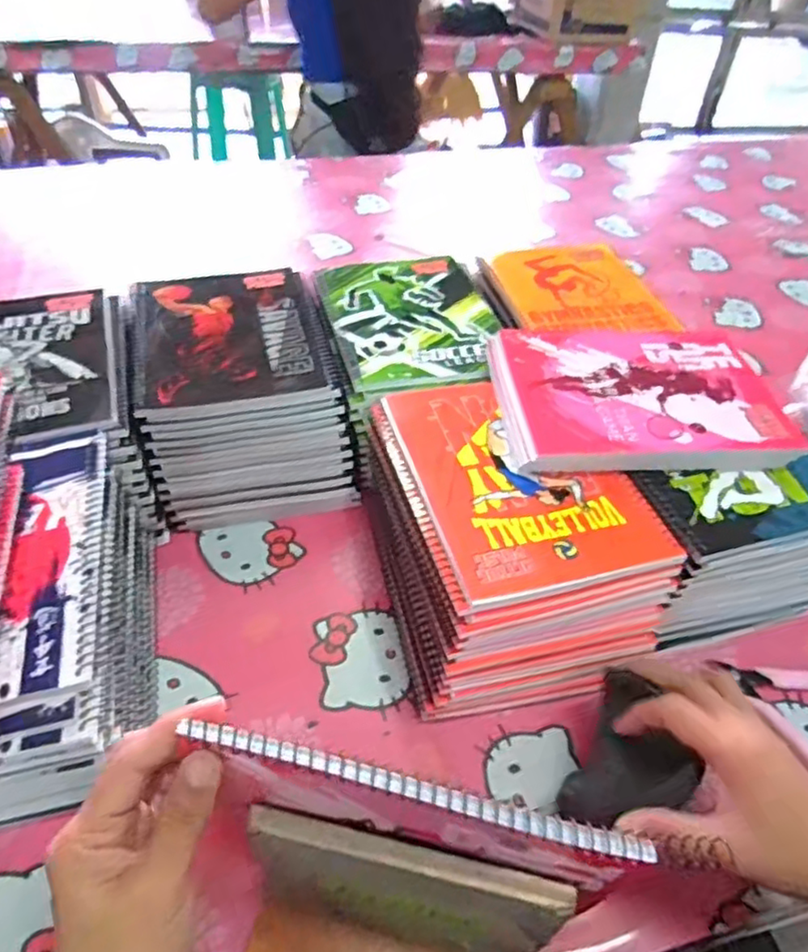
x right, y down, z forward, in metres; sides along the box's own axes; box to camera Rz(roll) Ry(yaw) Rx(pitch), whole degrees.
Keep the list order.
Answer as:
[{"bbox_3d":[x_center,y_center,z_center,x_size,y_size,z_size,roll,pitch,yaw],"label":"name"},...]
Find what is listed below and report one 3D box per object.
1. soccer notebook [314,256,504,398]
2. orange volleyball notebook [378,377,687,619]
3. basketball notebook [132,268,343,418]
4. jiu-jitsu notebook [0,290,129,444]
[{"bbox_3d":[0.008,-0.148,0.600,0.151,0.009,0.203,-9,46,-13],"label":"soccer notebook"},{"bbox_3d":[0.077,-0.001,0.462,0.153,0.014,0.197,-10,47,-14],"label":"orange volleyball notebook"},{"bbox_3d":[-0.151,-0.124,0.565,0.156,0.014,0.188,-10,46,-14],"label":"basketball notebook"},{"bbox_3d":[-0.308,-0.093,0.519,0.156,0.011,0.216,-11,47,-15],"label":"jiu-jitsu notebook"}]

